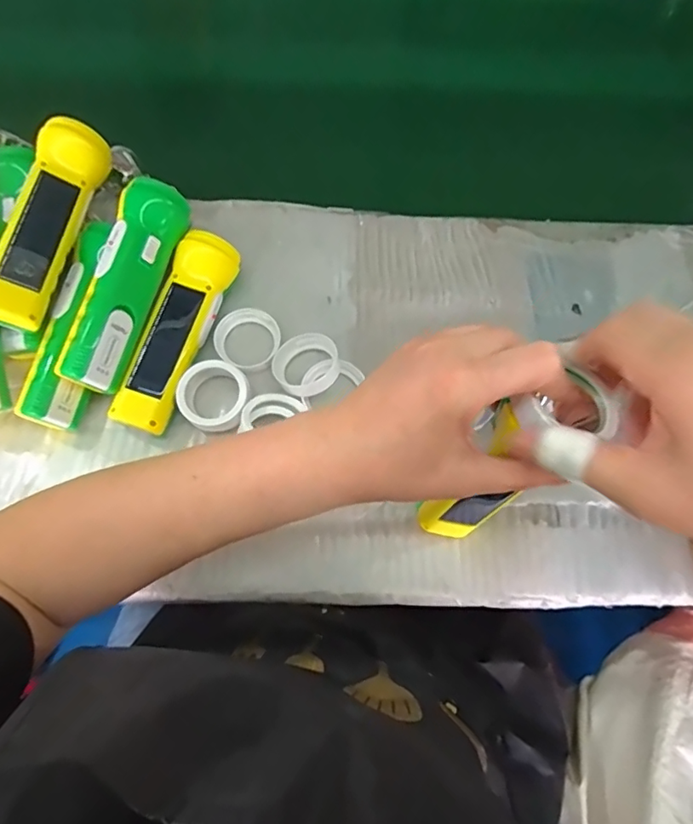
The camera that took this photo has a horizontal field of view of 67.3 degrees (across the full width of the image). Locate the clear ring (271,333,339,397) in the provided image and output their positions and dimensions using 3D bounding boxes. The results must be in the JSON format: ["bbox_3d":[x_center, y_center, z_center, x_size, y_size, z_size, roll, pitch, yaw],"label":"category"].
[{"bbox_3d":[-0.032,-0.037,0.421,0.052,0.015,0.051,1,71,-2],"label":"clear ring"}]

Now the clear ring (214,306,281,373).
[{"bbox_3d":[-0.080,-0.059,0.425,0.051,0.013,0.054,1,71,-2],"label":"clear ring"}]

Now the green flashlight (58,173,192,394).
[{"bbox_3d":[-0.168,-0.099,0.391,0.042,0.041,0.167,14,71,3],"label":"green flashlight"}]

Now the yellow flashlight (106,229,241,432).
[{"bbox_3d":[-0.133,-0.063,0.410,0.044,0.041,0.160,19,71,5],"label":"yellow flashlight"}]

